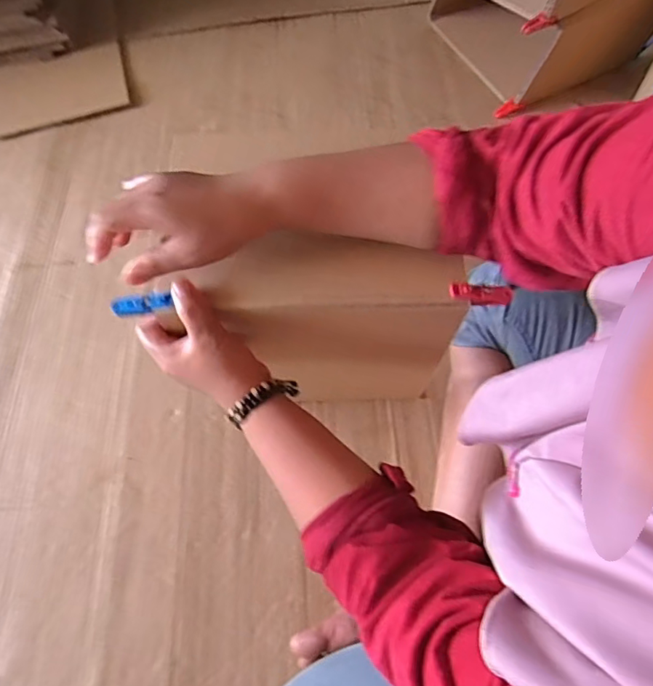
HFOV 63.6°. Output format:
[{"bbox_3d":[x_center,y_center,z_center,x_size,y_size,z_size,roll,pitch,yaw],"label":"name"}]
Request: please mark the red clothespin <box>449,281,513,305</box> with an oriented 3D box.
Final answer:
[{"bbox_3d":[0.131,-0.041,0.445,0.056,0.010,0.016,5,63,-10],"label":"red clothespin"}]

